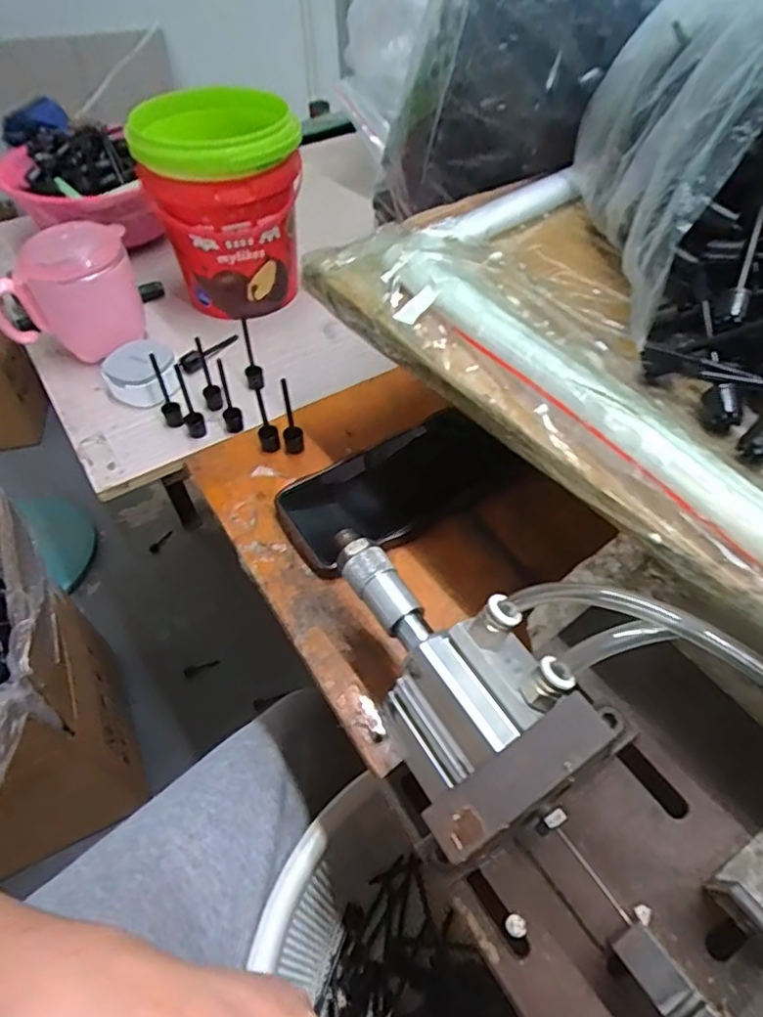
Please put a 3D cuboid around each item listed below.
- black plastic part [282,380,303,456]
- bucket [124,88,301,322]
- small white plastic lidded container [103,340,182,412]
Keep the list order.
[{"bbox_3d":[-0.066,-0.065,0.434,0.014,0.055,0.018,-11,51,-7],"label":"black plastic part"},{"bbox_3d":[-0.140,-0.267,0.538,0.118,0.150,0.128,-1,50,1],"label":"bucket"},{"bbox_3d":[-0.196,-0.112,0.491,0.056,0.032,0.062,-25,54,-19],"label":"small white plastic lidded container"}]

